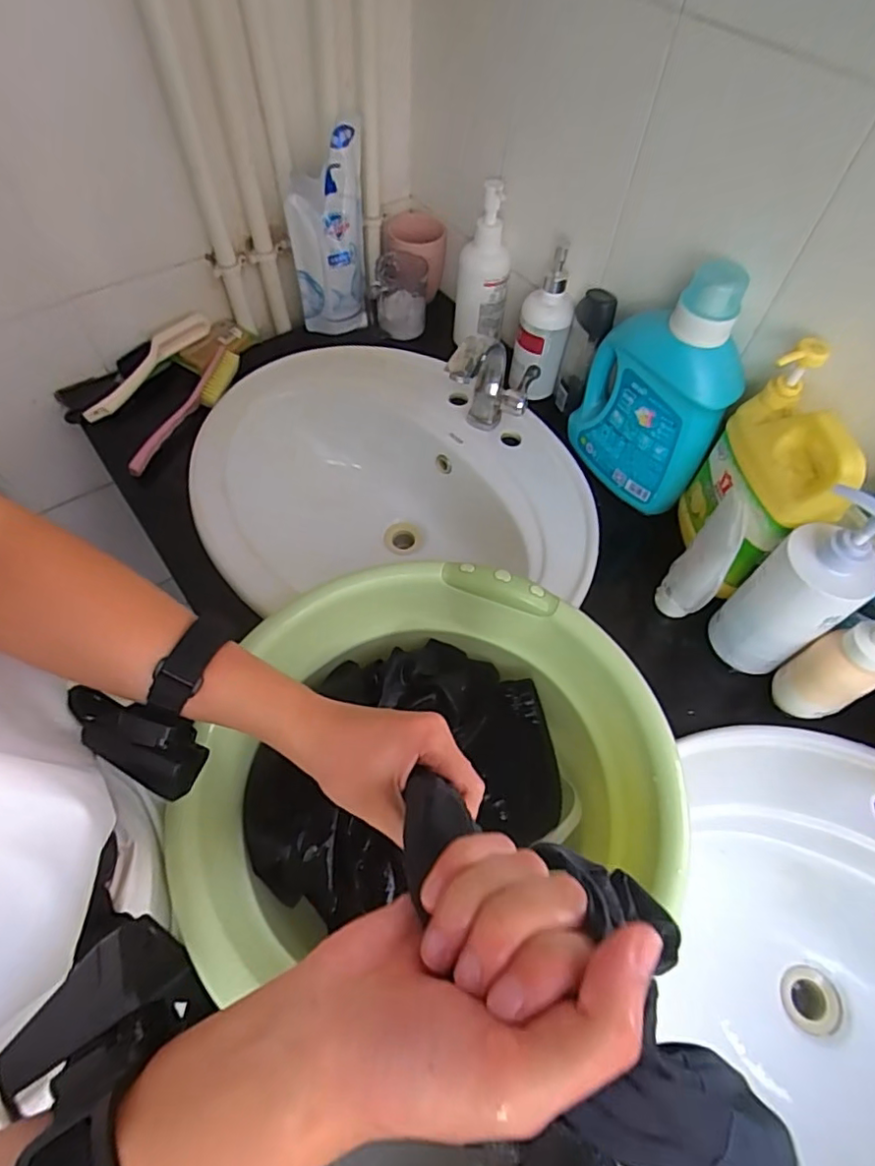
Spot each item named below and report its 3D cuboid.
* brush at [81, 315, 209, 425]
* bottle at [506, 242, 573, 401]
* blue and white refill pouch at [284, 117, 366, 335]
[{"bbox_3d":[-0.402,-0.298,0.799,0.035,0.047,0.212,39,81,19],"label":"brush"},{"bbox_3d":[0.137,-0.329,0.754,0.067,0.195,0.054,13,59,5],"label":"bottle"},{"bbox_3d":[-0.149,-0.472,0.788,0.102,0.233,0.068,-4,59,-5],"label":"blue and white refill pouch"}]

